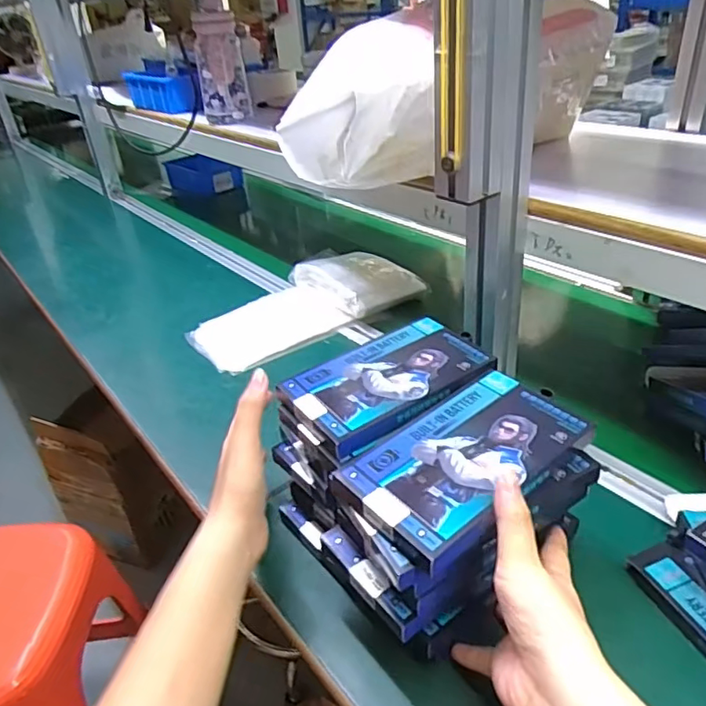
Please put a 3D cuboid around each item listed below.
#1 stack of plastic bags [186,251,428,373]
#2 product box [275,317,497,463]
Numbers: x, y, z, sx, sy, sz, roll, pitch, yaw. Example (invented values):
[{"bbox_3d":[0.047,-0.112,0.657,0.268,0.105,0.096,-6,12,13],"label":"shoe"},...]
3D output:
[{"bbox_3d":[-0.071,-0.081,0.853,0.337,0.071,0.155,-18,34,-21],"label":"stack of plastic bags"},{"bbox_3d":[0.033,0.023,0.487,0.161,0.017,0.104,-23,36,-27],"label":"product box"}]

